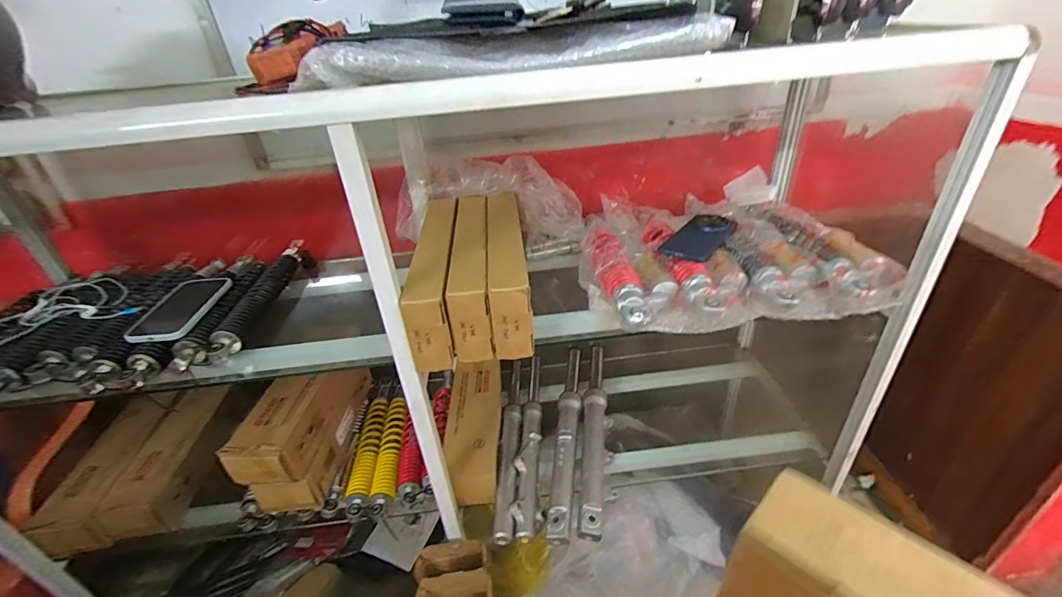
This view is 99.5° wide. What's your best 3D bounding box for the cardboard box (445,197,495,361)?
[{"bbox_3d":[-0.094,-0.053,0.745,0.057,0.111,0.352,-6,32,-1],"label":"cardboard box"}]

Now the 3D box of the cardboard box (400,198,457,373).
[{"bbox_3d":[-0.148,-0.045,0.738,0.054,0.116,0.358,-6,32,-1],"label":"cardboard box"}]

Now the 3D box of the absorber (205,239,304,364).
[{"bbox_3d":[-0.473,-0.008,0.794,0.044,0.041,0.330,-5,32,0],"label":"absorber"}]

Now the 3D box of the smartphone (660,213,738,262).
[{"bbox_3d":[0.286,-0.104,0.759,0.074,0.009,0.166,28,47,31],"label":"smartphone"}]

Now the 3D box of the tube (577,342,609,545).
[{"bbox_3d":[0.132,0.264,0.927,0.044,0.041,0.460,1,32,10],"label":"tube"}]

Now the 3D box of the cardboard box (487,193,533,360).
[{"bbox_3d":[-0.038,-0.057,0.736,0.055,0.113,0.339,-6,32,-1],"label":"cardboard box"}]

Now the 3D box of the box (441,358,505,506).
[{"bbox_3d":[-0.114,0.257,0.940,0.106,0.071,0.329,-5,32,1],"label":"box"}]

